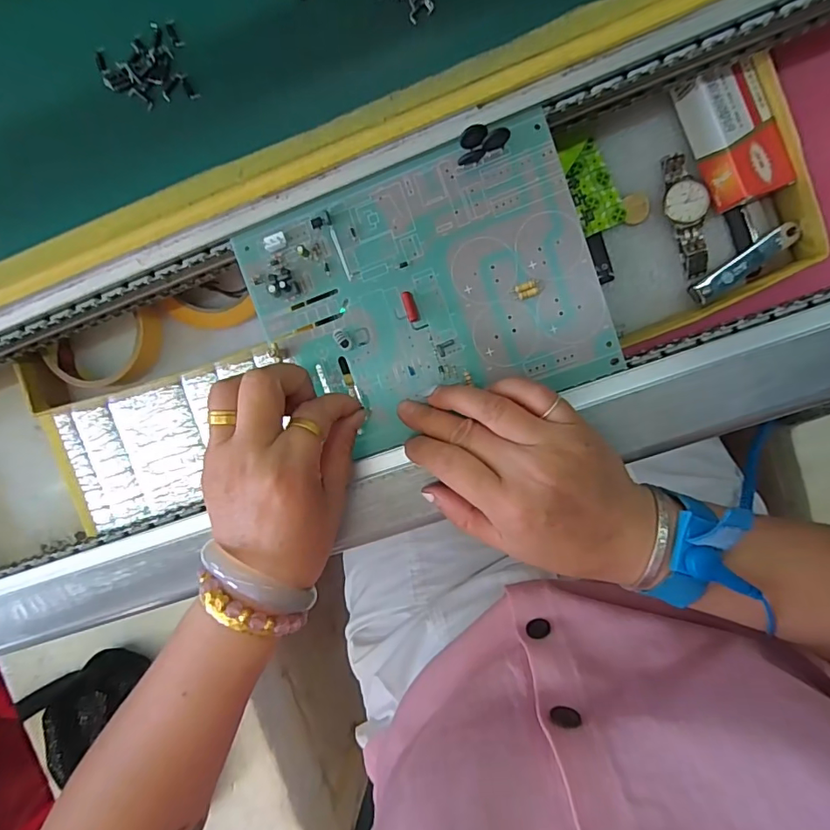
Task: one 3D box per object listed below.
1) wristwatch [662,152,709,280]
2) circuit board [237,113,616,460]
[{"bbox_3d":[0.177,-0.130,0.330,0.027,0.012,0.076,-4,95,8],"label":"wristwatch"},{"bbox_3d":[0.005,-0.065,0.279,0.182,0.014,0.141,-19,93,8],"label":"circuit board"}]

